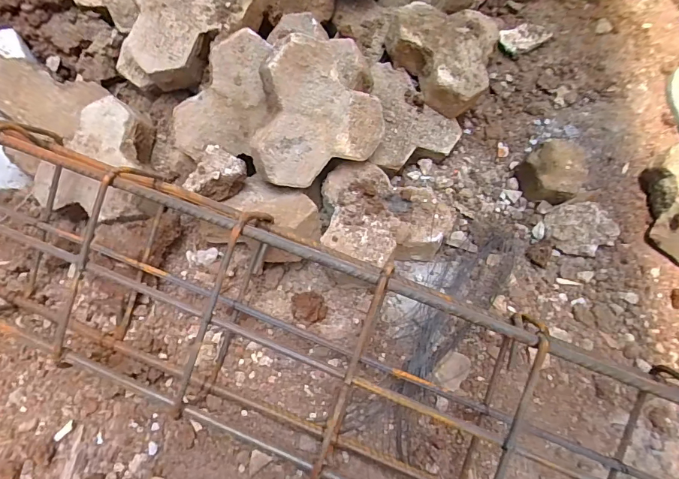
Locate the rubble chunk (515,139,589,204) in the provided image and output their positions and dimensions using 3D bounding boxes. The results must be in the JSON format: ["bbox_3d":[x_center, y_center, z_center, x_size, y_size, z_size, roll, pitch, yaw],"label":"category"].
[{"bbox_3d":[0.368,-0.114,0.717,0.095,0.059,0.098,0,70,0],"label":"rubble chunk"}]

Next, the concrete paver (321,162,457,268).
[{"bbox_3d":[0.059,-0.031,0.618,0.198,0.056,0.155,25,72,8],"label":"concrete paver"}]

